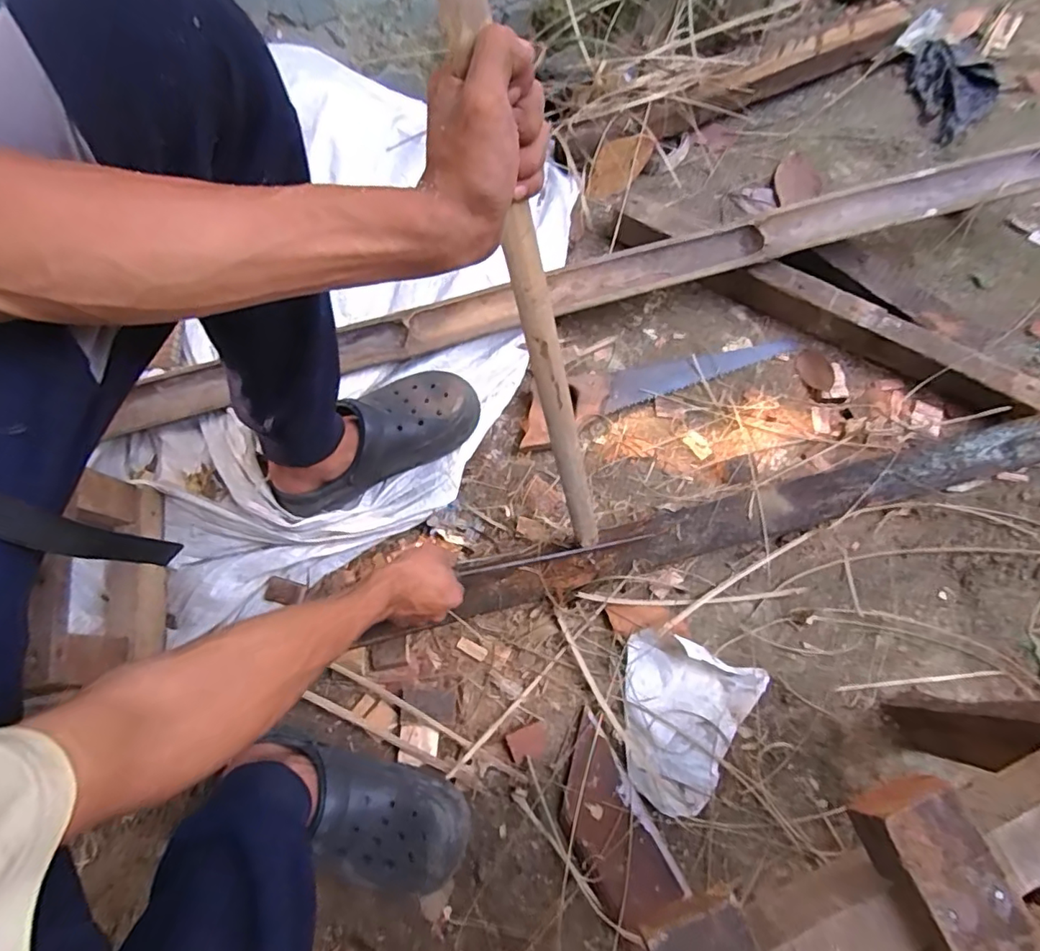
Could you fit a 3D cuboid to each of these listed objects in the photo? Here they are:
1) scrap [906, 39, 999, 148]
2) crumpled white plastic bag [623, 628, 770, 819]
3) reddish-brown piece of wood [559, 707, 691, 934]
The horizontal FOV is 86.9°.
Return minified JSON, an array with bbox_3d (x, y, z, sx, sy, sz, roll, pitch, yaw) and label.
[{"bbox_3d":[0.739,-0.679,0.946,0.161,0.046,0.197,42,78,14],"label":"scrap"},{"bbox_3d":[0.180,0.282,0.625,0.148,0.033,0.174,21,74,7],"label":"crumpled white plastic bag"},{"bbox_3d":[0.093,0.379,0.603,0.087,0.022,0.193,-27,74,-8],"label":"reddish-brown piece of wood"}]

